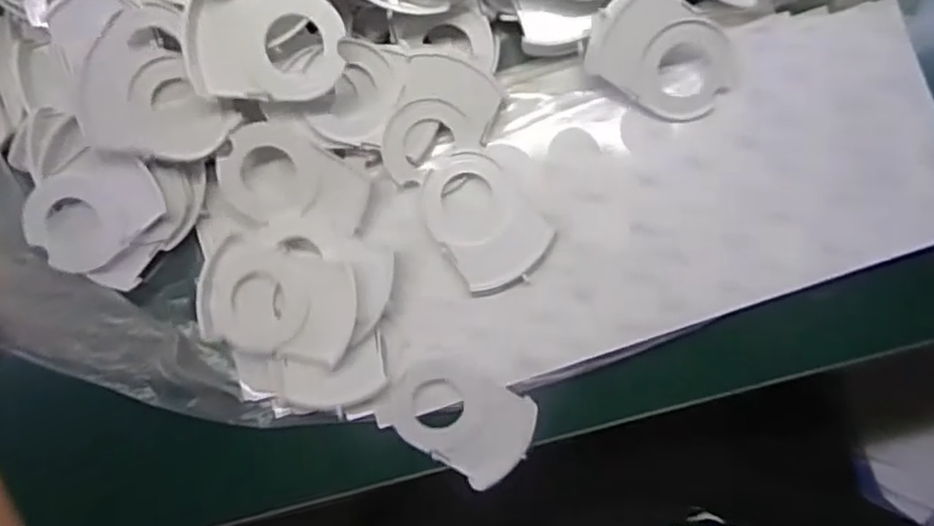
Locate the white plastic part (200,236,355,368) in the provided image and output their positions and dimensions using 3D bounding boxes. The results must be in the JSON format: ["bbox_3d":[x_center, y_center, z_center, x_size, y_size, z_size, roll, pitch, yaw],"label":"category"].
[{"bbox_3d":[-0.107,0.020,0.380,0.081,0.011,0.064,15,88,3],"label":"white plastic part"}]

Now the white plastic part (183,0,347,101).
[{"bbox_3d":[-0.103,-0.115,0.352,0.078,0.010,0.060,0,102,-5],"label":"white plastic part"}]

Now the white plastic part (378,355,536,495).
[{"bbox_3d":[-0.003,0.087,0.388,0.079,0.006,0.057,33,94,-1],"label":"white plastic part"}]

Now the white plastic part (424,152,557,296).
[{"bbox_3d":[0.009,-0.024,0.387,0.055,0.004,0.078,-33,86,0],"label":"white plastic part"}]

